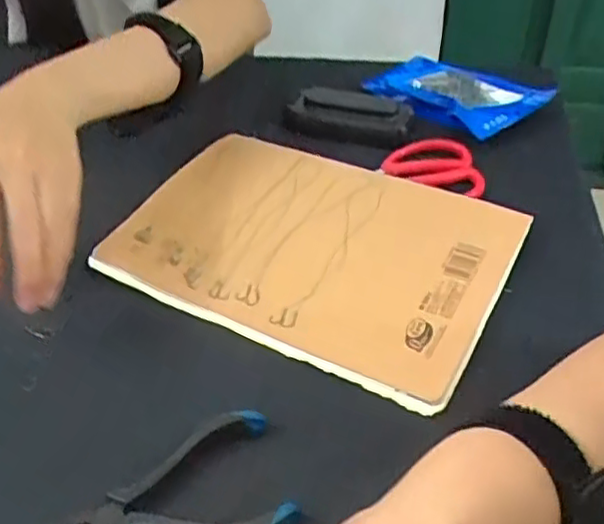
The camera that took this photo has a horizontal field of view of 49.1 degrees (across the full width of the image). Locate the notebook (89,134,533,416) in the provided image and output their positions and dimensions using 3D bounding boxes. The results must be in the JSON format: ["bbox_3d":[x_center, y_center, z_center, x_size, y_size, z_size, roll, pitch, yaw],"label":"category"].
[{"bbox_3d":[0.011,-0.016,0.467,0.253,0.012,0.188,20,50,22],"label":"notebook"}]

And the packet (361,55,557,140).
[{"bbox_3d":[0.146,-0.166,0.629,0.100,0.022,0.160,-33,50,-31],"label":"packet"}]

